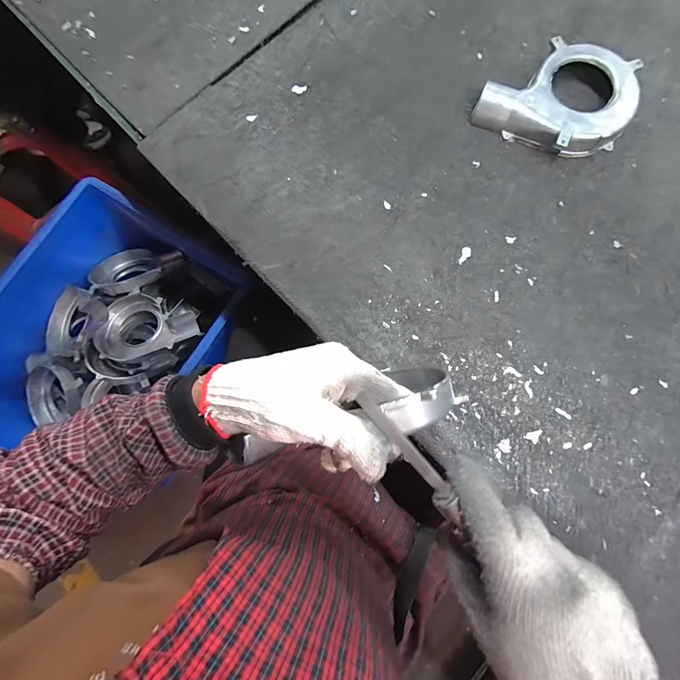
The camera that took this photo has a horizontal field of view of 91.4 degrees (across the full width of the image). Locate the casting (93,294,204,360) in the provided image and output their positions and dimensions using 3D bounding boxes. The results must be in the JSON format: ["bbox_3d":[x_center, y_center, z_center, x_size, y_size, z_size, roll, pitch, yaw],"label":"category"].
[{"bbox_3d":[-0.389,-0.022,0.693,0.193,0.060,0.141,4,80,2],"label":"casting"}]

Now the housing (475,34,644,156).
[{"bbox_3d":[0.291,-0.323,0.439,0.185,0.036,0.153,29,82,6],"label":"housing"}]

